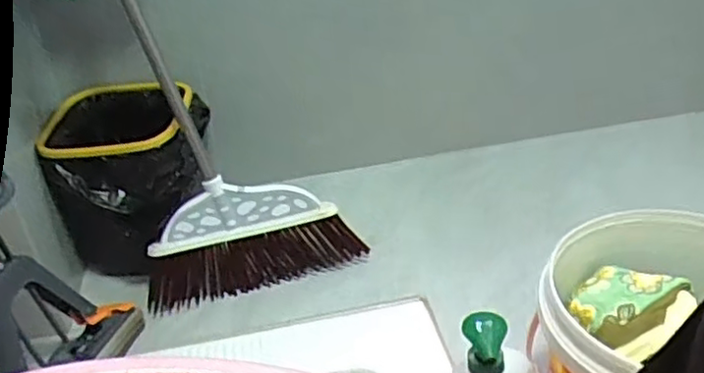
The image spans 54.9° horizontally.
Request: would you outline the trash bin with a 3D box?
[{"bbox_3d":[-0.364,-0.009,1.148,0.246,0.249,0.235,-8,29,-2],"label":"trash bin"}]

